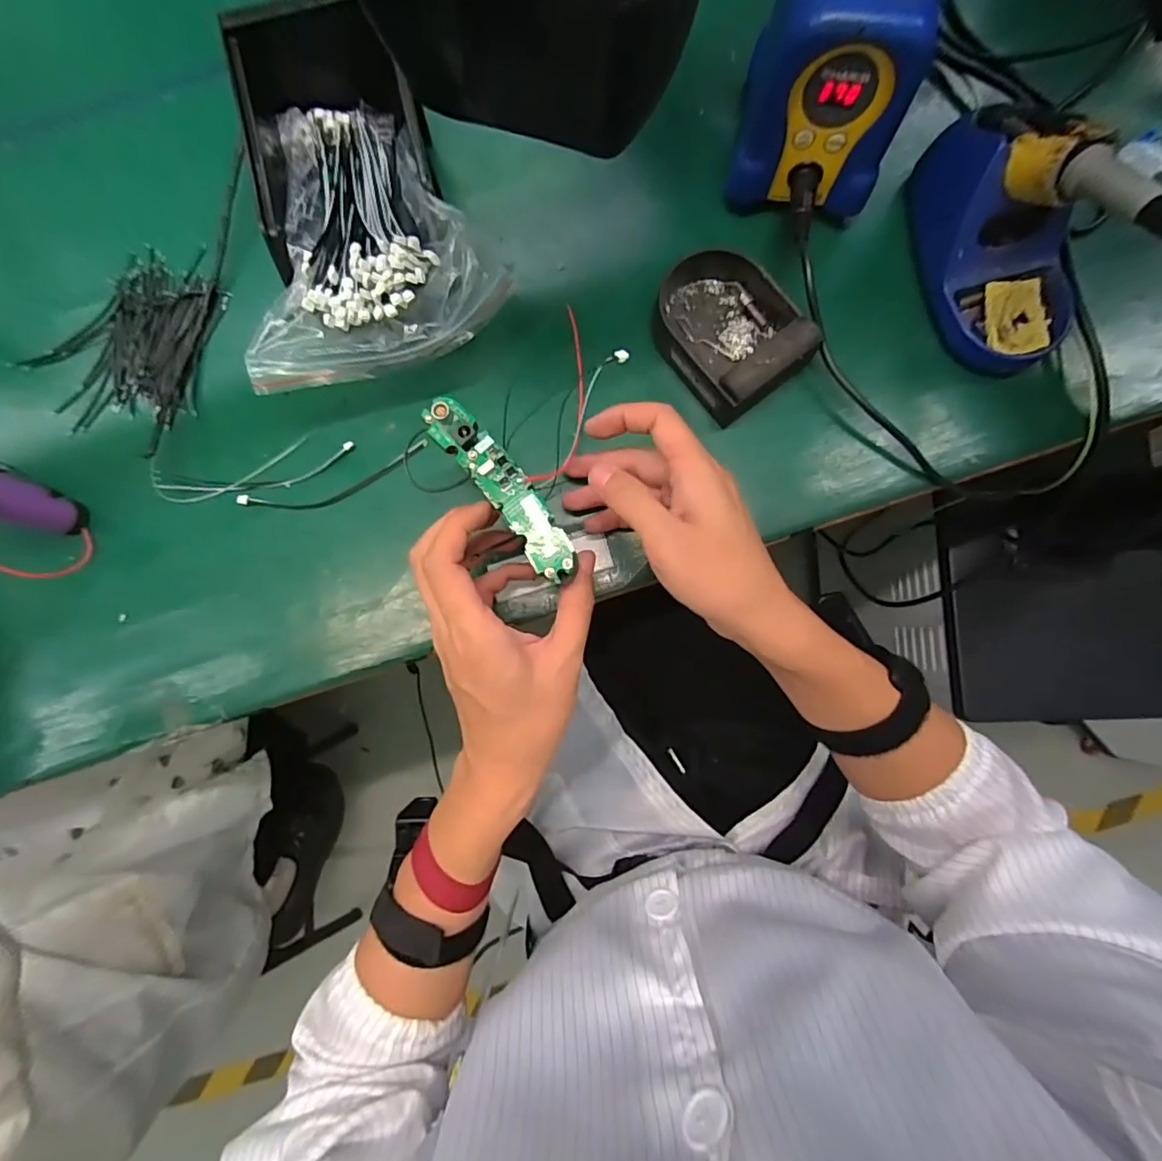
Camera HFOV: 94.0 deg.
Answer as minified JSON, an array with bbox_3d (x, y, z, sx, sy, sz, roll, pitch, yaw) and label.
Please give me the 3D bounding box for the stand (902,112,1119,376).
[{"bbox_3d":[0.272,-0.217,0.330,0.095,0.071,0.147,2,84,2],"label":"stand"}]

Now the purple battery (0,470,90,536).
[{"bbox_3d":[-0.357,-0.050,0.338,0.031,0.082,0.031,18,86,5],"label":"purple battery"}]

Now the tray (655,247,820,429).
[{"bbox_3d":[0.093,-0.167,0.359,0.082,0.040,0.105,-38,84,-2],"label":"tray"}]

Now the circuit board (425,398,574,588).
[{"bbox_3d":[-0.040,-0.048,0.281,0.024,0.016,0.111,-38,85,-5],"label":"circuit board"}]

